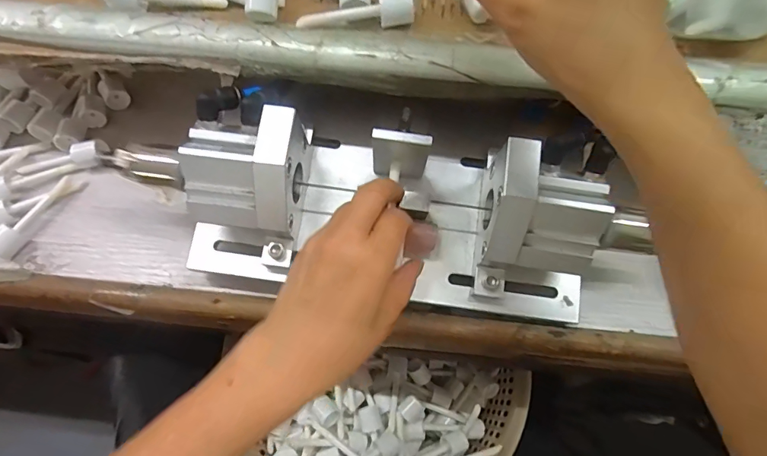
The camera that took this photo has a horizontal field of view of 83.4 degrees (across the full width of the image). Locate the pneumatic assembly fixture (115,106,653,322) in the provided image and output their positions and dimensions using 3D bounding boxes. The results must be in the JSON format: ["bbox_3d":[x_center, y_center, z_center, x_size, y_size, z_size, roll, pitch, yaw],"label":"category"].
[{"bbox_3d":[0.002,-0.017,0.287,0.308,0.088,0.103,8,66,0],"label":"pneumatic assembly fixture"}]

